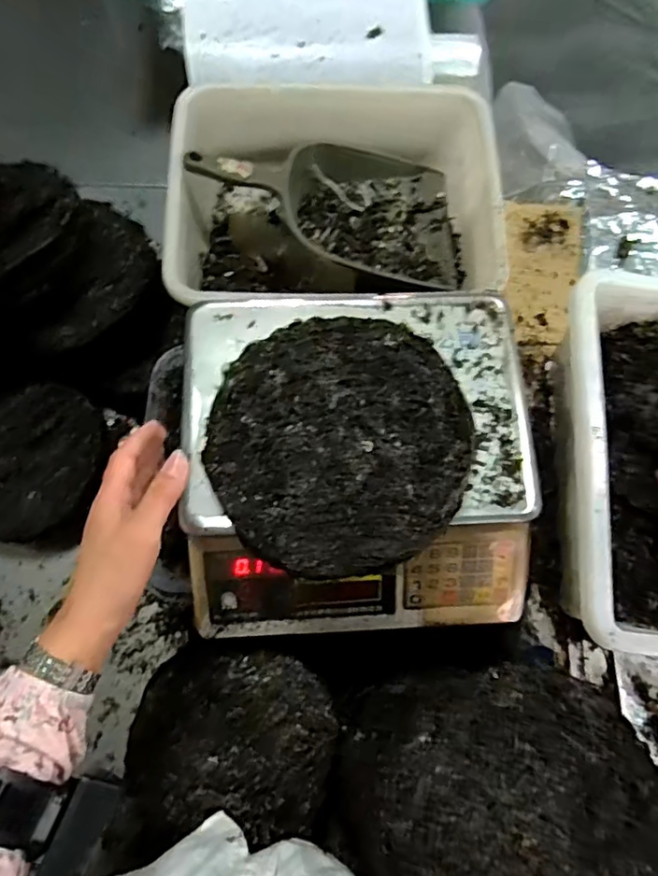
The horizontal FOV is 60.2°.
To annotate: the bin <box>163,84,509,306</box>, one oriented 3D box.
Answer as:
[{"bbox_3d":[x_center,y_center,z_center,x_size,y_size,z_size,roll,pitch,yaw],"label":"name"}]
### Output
[{"bbox_3d":[0.004,-0.279,0.720,0.390,0.118,0.330,-1,72,-2],"label":"bin"}]

